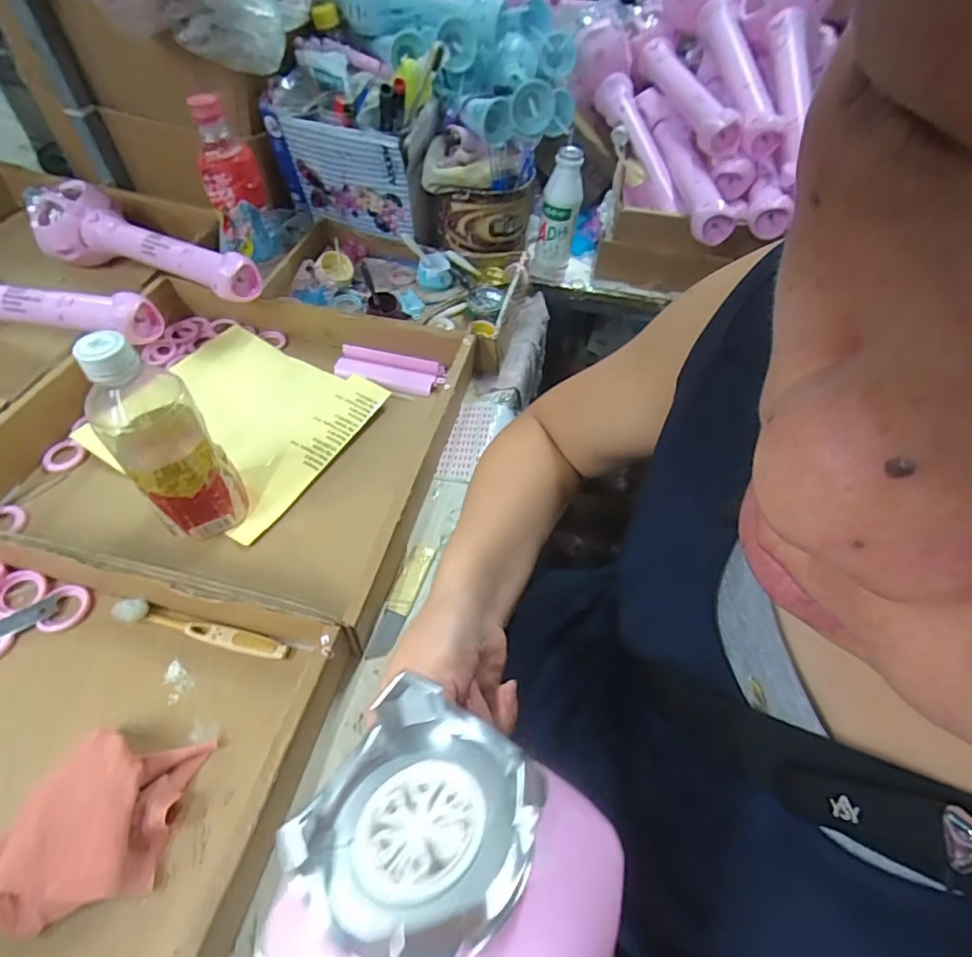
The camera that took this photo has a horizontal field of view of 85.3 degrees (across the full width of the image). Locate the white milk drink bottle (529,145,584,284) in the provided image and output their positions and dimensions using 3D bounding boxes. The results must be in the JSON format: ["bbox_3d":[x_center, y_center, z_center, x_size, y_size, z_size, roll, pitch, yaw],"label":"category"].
[{"bbox_3d":[0.094,-0.342,0.706,0.055,0.157,0.049,8,52,2],"label":"white milk drink bottle"}]

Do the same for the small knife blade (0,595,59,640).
[{"bbox_3d":[-0.365,0.115,0.390,0.084,0.005,0.017,-31,65,-31],"label":"small knife blade"}]

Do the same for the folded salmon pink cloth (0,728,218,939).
[{"bbox_3d":[-0.237,0.209,0.321,0.086,0.028,0.099,9,52,2],"label":"folded salmon pink cloth"}]

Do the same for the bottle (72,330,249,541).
[{"bbox_3d":[-0.246,-0.030,0.404,0.064,0.183,0.072,-30,61,-25],"label":"bottle"}]

